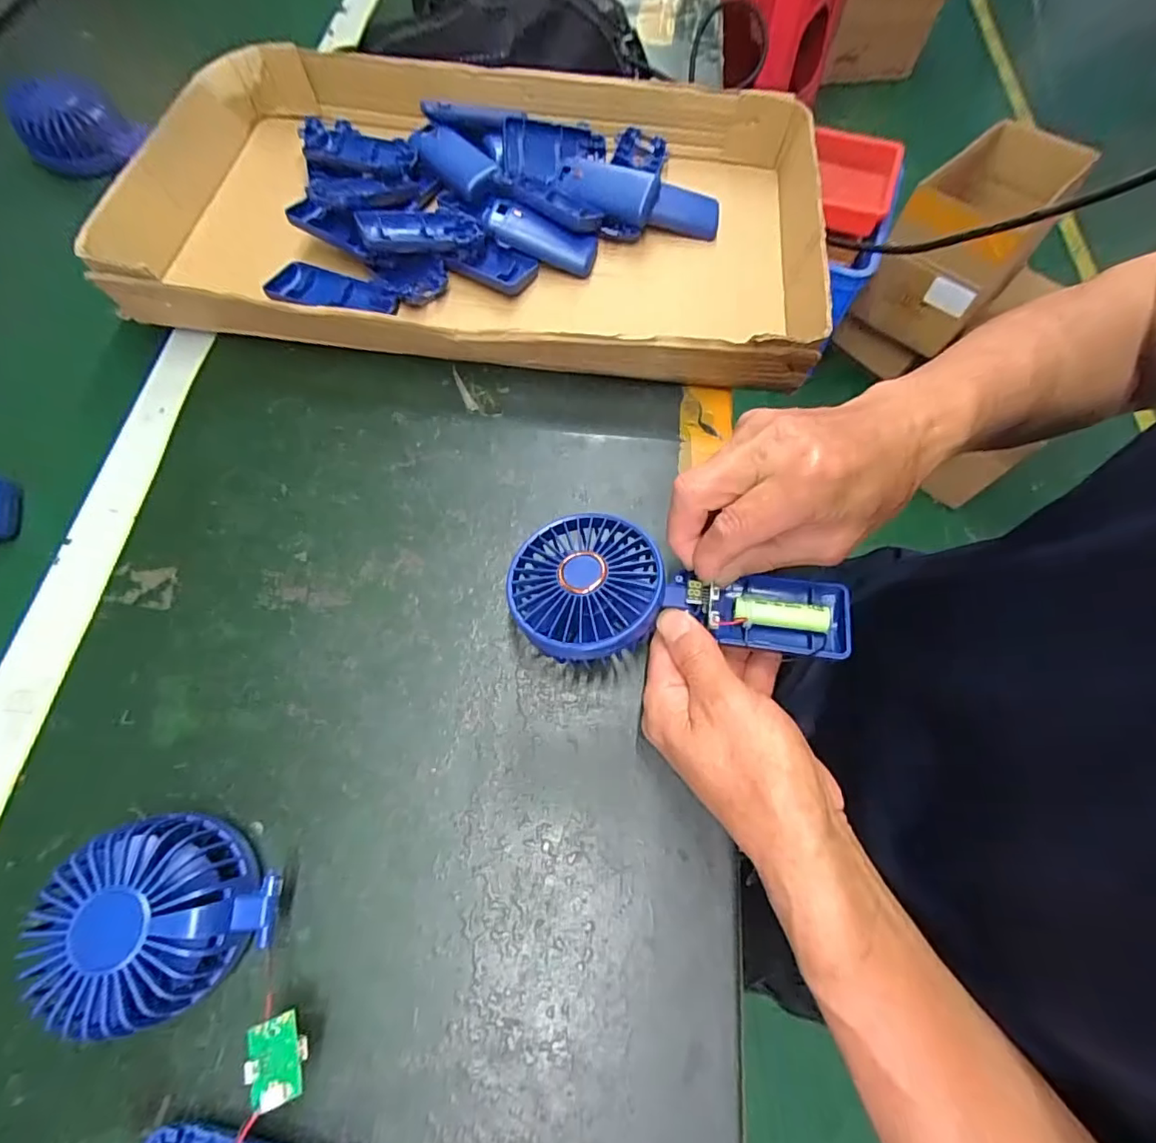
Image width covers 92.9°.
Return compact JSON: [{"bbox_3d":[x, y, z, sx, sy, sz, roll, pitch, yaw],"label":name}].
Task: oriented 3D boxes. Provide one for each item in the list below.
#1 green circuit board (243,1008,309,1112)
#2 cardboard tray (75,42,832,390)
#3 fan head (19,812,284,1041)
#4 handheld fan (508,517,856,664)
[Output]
[{"bbox_3d":[-0.130,0.210,0.236,0.023,0.005,0.031,-9,52,-20],"label":"green circuit board"},{"bbox_3d":[-0.075,-0.295,0.444,0.519,0.052,0.304,3,67,0],"label":"cardboard tray"},{"bbox_3d":[-0.197,0.160,0.261,0.088,0.046,0.083,1,67,-1],"label":"fan head"},{"bbox_3d":[0.053,0.012,0.304,0.181,0.027,0.084,7,67,4],"label":"handheld fan"}]

